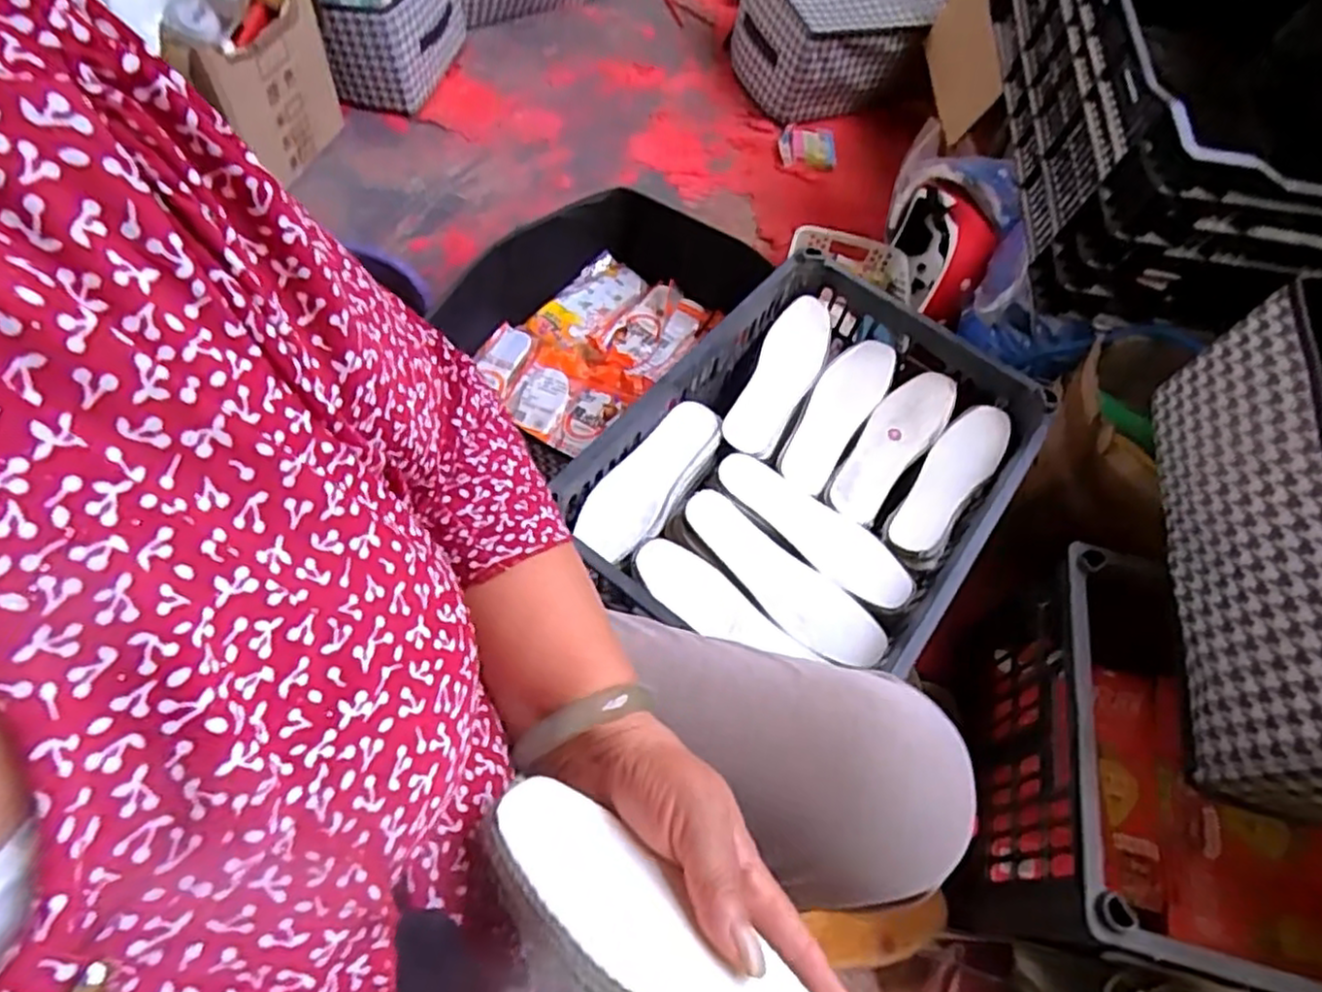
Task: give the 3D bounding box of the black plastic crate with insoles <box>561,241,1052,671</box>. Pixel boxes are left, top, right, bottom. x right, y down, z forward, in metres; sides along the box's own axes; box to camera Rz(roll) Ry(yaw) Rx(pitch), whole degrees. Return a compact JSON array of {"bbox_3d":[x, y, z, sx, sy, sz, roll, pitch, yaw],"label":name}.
[{"bbox_3d":[0.164,-0.026,0.770,0.346,0.170,0.452,32,62,15],"label":"black plastic crate with insoles"}]

